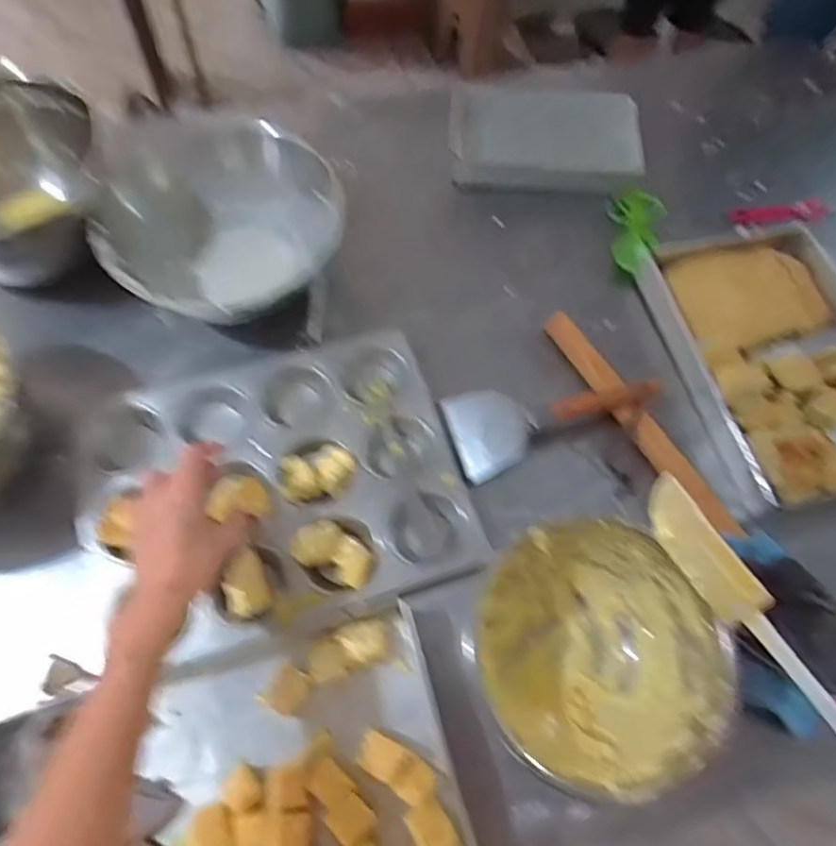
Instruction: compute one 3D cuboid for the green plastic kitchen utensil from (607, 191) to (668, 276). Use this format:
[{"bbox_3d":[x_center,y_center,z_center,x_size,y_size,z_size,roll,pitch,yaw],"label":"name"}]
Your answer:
[{"bbox_3d":[0.270,-0.243,0.723,0.062,0.051,0.110,3,63,-2],"label":"green plastic kitchen utensil"}]

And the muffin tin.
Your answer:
[{"bbox_3d":[-0.132,0.056,0.546,0.332,0.040,0.261,-15,62,-10],"label":"muffin tin"}]

